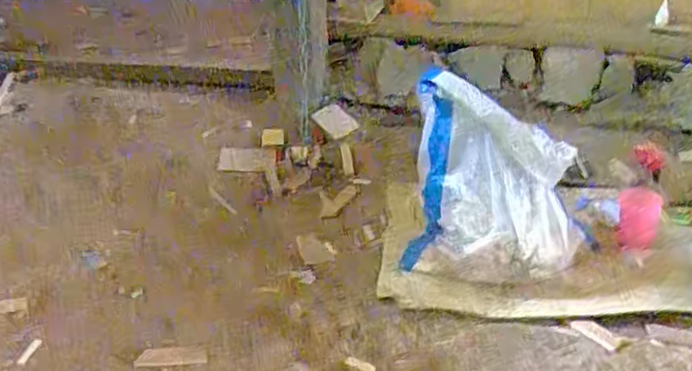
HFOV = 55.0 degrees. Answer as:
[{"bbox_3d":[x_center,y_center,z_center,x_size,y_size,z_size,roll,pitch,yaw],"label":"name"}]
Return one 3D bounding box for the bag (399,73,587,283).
[{"bbox_3d":[0.268,0.000,1.164,0.306,0.326,0.193,5,32,13],"label":"bag"}]

